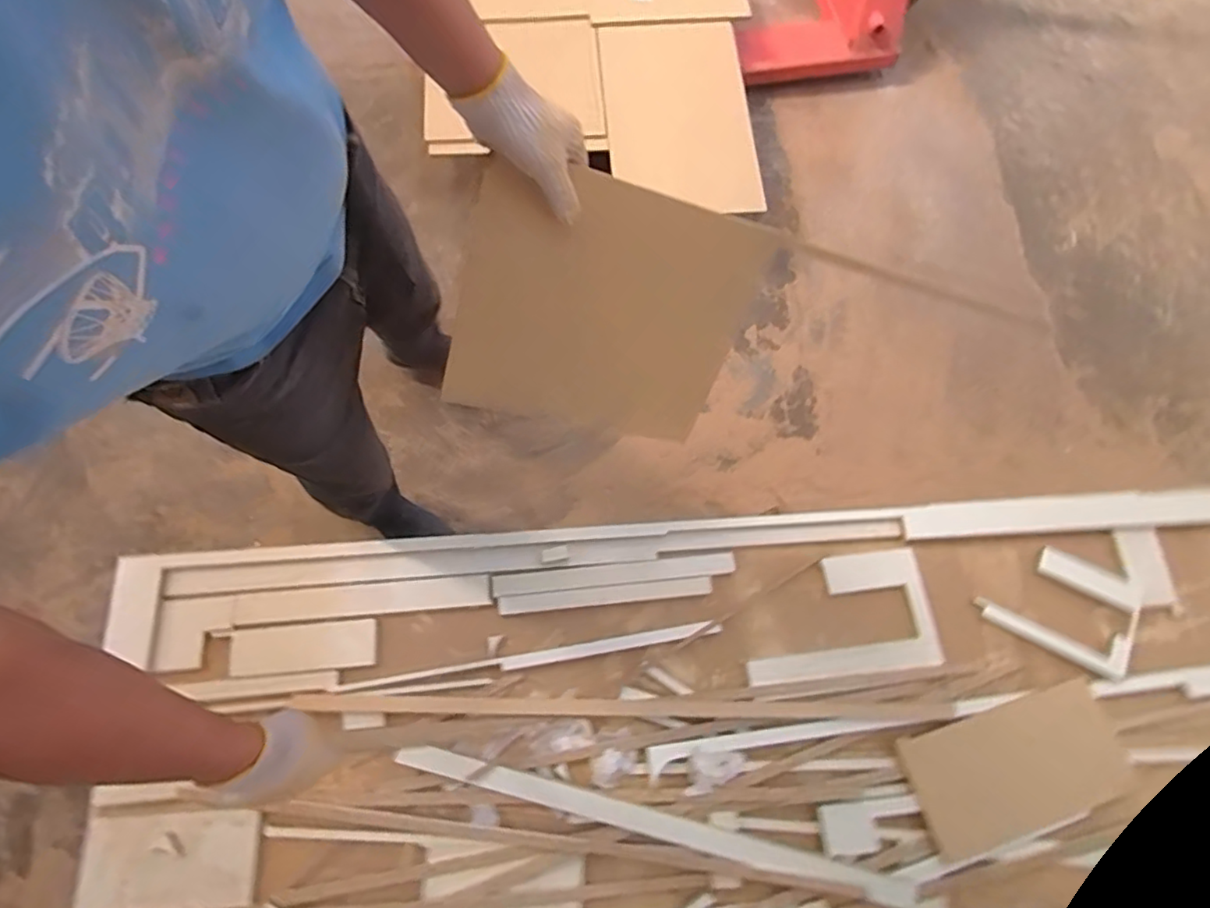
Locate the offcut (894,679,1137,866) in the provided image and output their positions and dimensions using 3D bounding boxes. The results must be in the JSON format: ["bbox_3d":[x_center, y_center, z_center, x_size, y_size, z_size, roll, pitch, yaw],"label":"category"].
[{"bbox_3d":[0.753,0.574,1.076,0.392,0.020,0.208,-15,72,-7],"label":"offcut"}]

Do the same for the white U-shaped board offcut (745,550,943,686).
[{"bbox_3d":[0.455,0.321,1.167,0.376,0.018,0.221,-6,71,-4],"label":"white U-shaped board offcut"}]

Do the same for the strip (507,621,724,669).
[{"bbox_3d":[0.014,0.371,1.143,0.424,0.025,0.023,-8,71,-5],"label":"strip"}]

